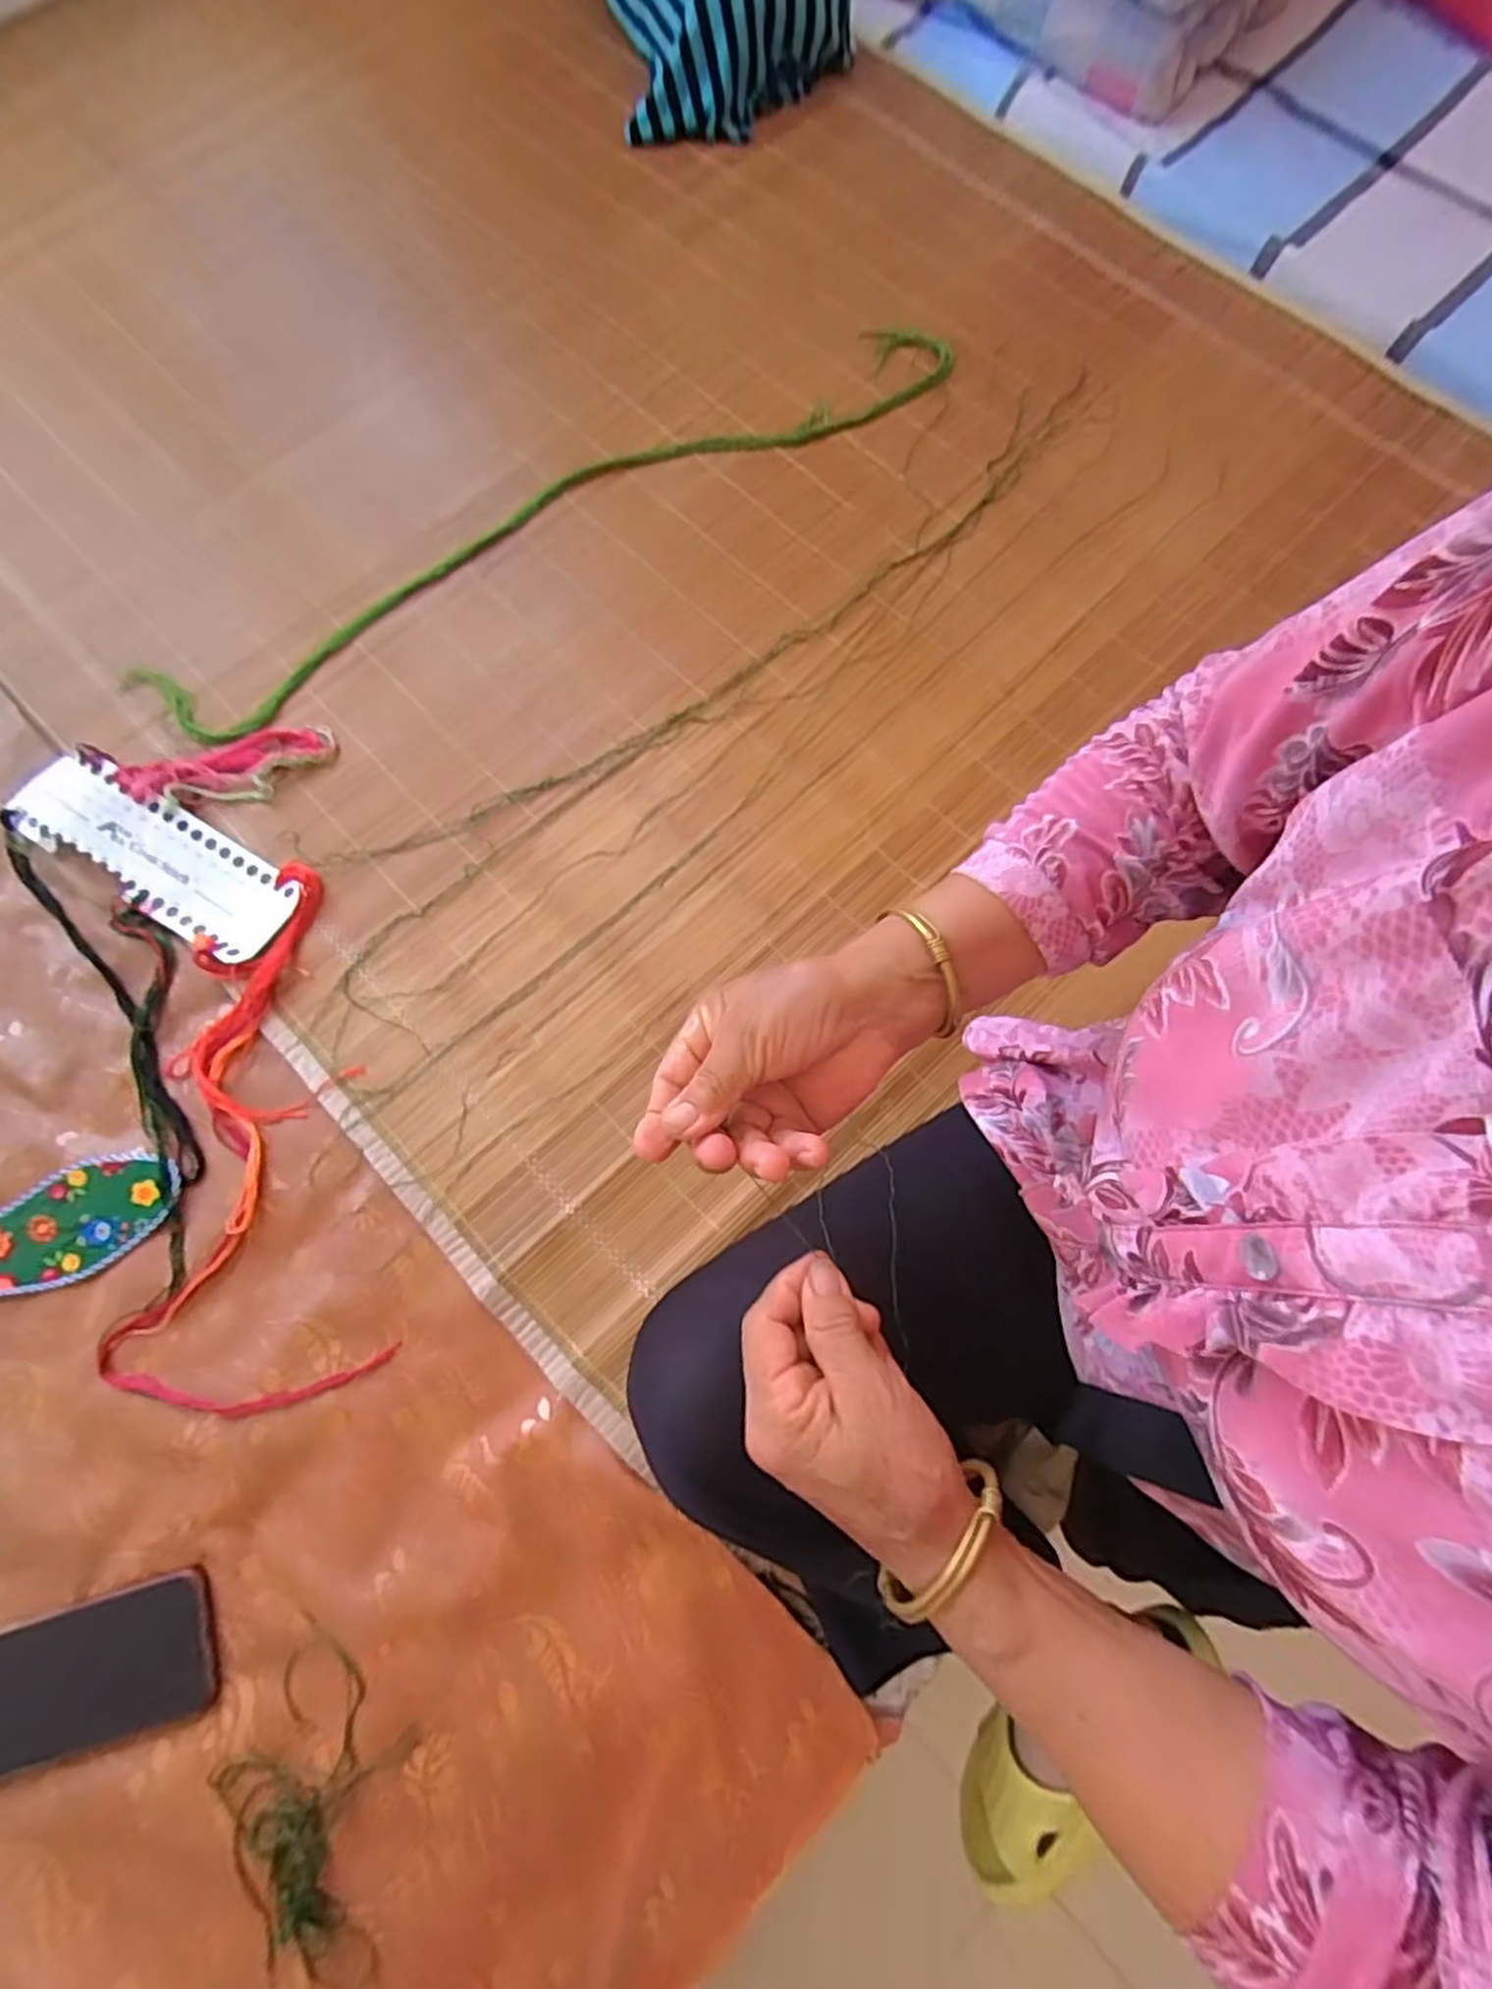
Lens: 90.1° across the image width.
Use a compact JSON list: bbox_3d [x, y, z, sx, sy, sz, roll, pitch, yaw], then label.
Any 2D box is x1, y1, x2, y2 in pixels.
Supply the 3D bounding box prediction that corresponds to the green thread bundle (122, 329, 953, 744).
[{"bbox_3d":[-0.156,-0.446,0.688,0.808,0.017,0.110,-31,76,-8],"label":"green thread bundle"}]

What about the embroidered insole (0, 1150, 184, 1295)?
[{"bbox_3d":[-0.502,0.172,0.510,0.217,0.008,0.073,-22,75,-6],"label":"embroidered insole"}]

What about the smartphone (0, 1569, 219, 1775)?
[{"bbox_3d":[-0.401,0.408,0.442,0.157,0.006,0.075,-15,74,-4],"label":"smartphone"}]

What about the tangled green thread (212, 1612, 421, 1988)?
[{"bbox_3d":[-0.255,0.468,0.431,0.108,0.010,0.165,7,74,2],"label":"tangled green thread"}]

